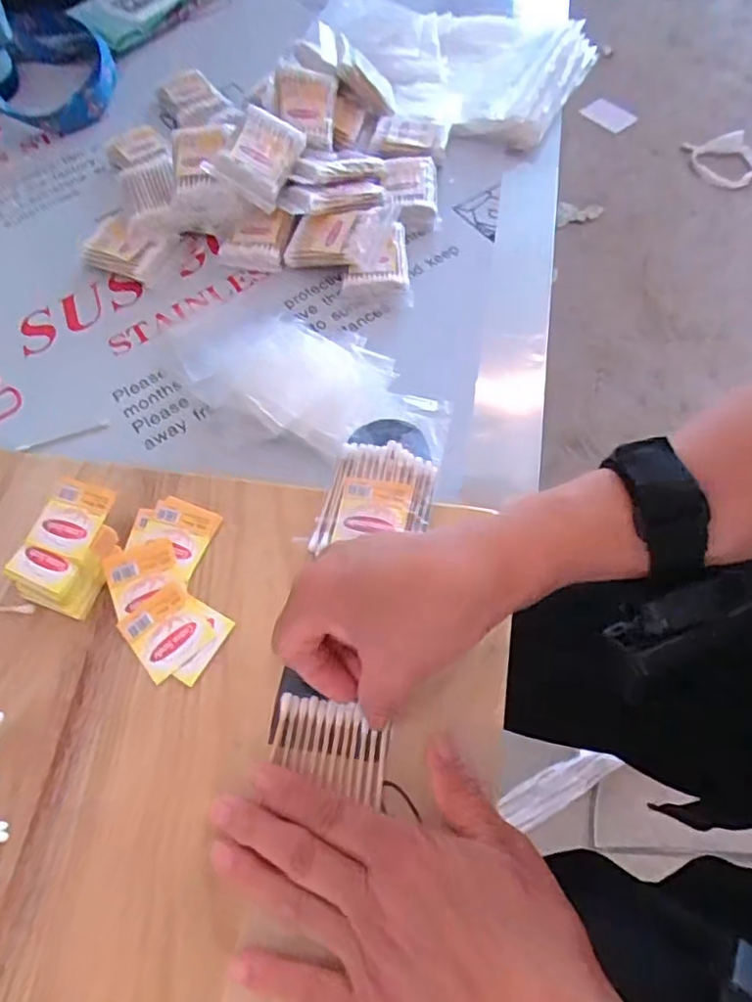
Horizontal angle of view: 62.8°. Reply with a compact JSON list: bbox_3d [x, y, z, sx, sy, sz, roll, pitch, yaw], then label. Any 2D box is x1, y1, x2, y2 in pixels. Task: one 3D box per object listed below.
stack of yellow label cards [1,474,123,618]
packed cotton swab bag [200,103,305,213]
[{"bbox_3d":[-0.172,0.025,0.350,0.045,0.026,0.068,14,64,10],"label":"stack of yellow label cards"},{"bbox_3d":[-0.102,-0.299,0.529,0.063,0.010,0.086,24,70,-17],"label":"packed cotton swab bag"}]

